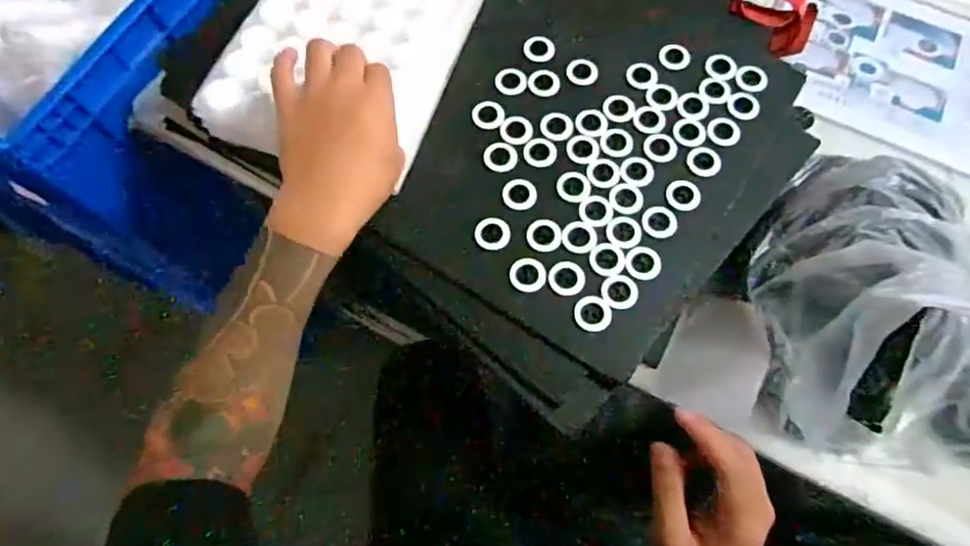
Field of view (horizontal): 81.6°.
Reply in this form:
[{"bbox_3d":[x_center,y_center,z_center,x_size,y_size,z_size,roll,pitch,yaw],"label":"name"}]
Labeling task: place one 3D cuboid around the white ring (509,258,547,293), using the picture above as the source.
[{"bbox_3d":[0.034,0.001,0.447,0.028,0.004,0.027,0,68,0],"label":"white ring"}]

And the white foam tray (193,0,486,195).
[{"bbox_3d":[-0.106,-0.229,0.510,0.170,0.051,0.307,17,69,7],"label":"white foam tray"}]

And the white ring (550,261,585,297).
[{"bbox_3d":[0.065,0.004,0.449,0.028,0.005,0.028,0,68,0],"label":"white ring"}]

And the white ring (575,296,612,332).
[{"bbox_3d":[0.085,0.031,0.438,0.028,0.004,0.030,0,68,0],"label":"white ring"}]

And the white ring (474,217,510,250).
[{"bbox_3d":[0.006,-0.032,0.462,0.029,0.004,0.028,0,68,0],"label":"white ring"}]

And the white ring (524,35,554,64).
[{"bbox_3d":[0.051,-0.211,0.530,0.031,0.006,0.028,37,73,13],"label":"white ring"}]

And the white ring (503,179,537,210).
[{"bbox_3d":[0.029,-0.067,0.473,0.029,0.004,0.029,0,68,0],"label":"white ring"}]

